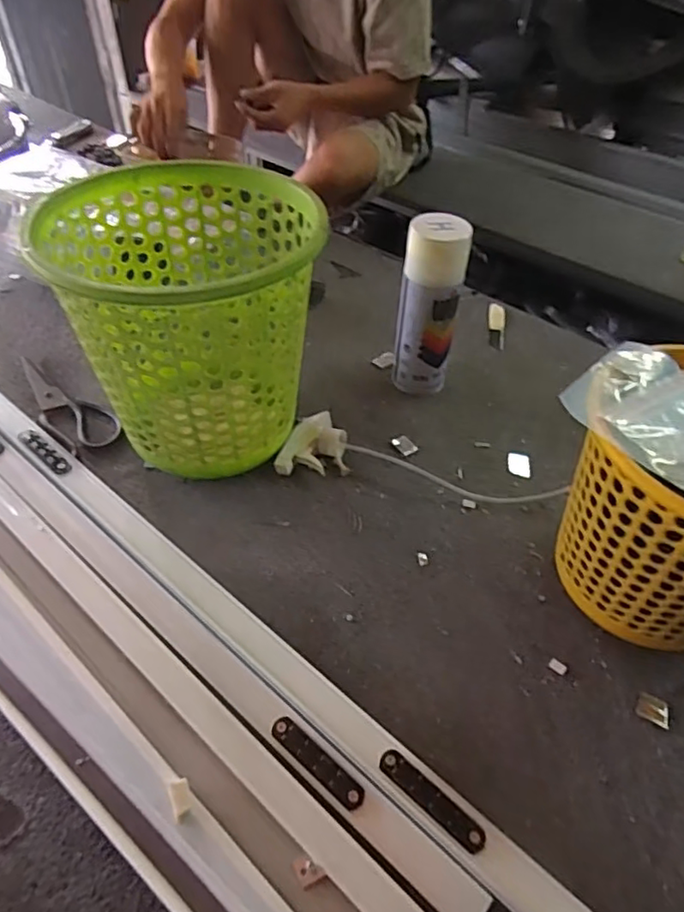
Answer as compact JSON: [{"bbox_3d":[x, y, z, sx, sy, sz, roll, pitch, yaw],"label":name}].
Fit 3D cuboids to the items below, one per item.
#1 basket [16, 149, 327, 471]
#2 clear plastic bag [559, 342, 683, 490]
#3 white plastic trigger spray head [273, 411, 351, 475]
[{"bbox_3d":[-0.145,-0.118,0.586,0.221,0.251,0.222,1,46,-1],"label":"basket"},{"bbox_3d":[0.244,-0.039,0.437,0.120,0.021,0.154,36,51,29],"label":"clear plastic bag"},{"bbox_3d":[-0.031,-0.014,0.648,0.074,0.022,0.073,3,43,-3],"label":"white plastic trigger spray head"}]

